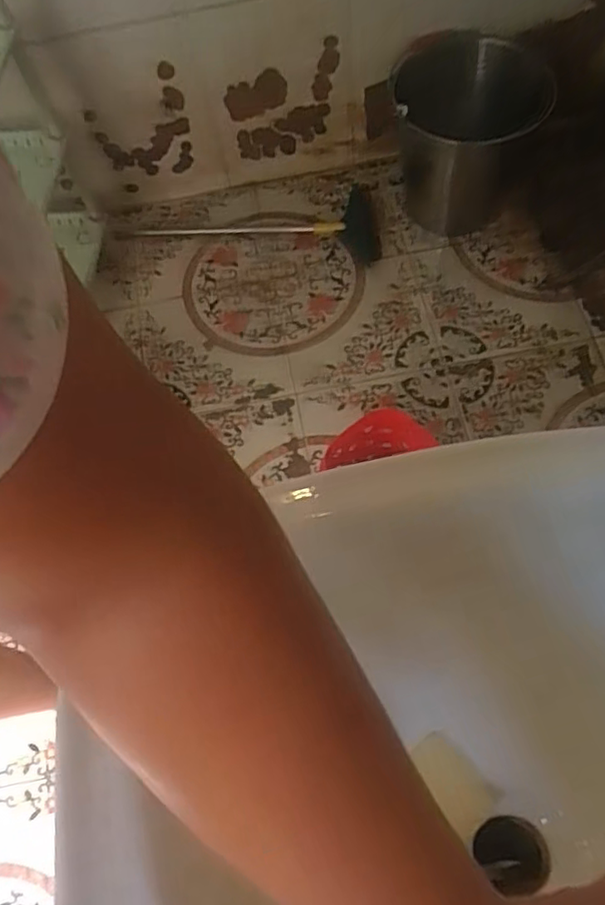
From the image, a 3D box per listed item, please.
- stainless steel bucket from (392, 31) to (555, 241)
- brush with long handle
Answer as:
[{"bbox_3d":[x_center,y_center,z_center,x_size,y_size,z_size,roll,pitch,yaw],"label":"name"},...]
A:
[{"bbox_3d":[0.341,-0.696,1.375,0.308,0.263,0.323,-2,65,4],"label":"stainless steel bucket"},{"bbox_3d":[-0.113,-0.561,1.470,0.601,0.036,0.242,3,66,6],"label":"brush with long handle"}]

